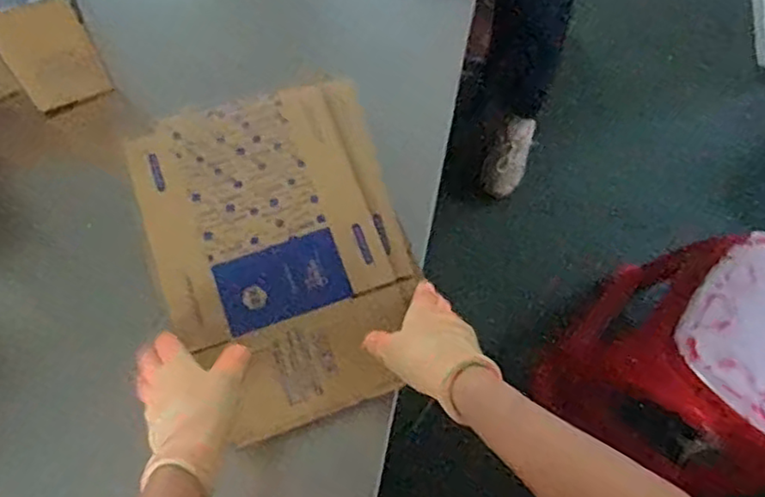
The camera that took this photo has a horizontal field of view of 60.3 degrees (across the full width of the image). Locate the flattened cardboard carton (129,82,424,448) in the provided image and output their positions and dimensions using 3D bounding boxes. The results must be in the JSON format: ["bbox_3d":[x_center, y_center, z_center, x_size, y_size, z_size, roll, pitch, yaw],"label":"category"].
[{"bbox_3d":[-0.098,-0.003,0.642,0.234,0.029,0.329,-18,73,-8],"label":"flattened cardboard carton"}]

